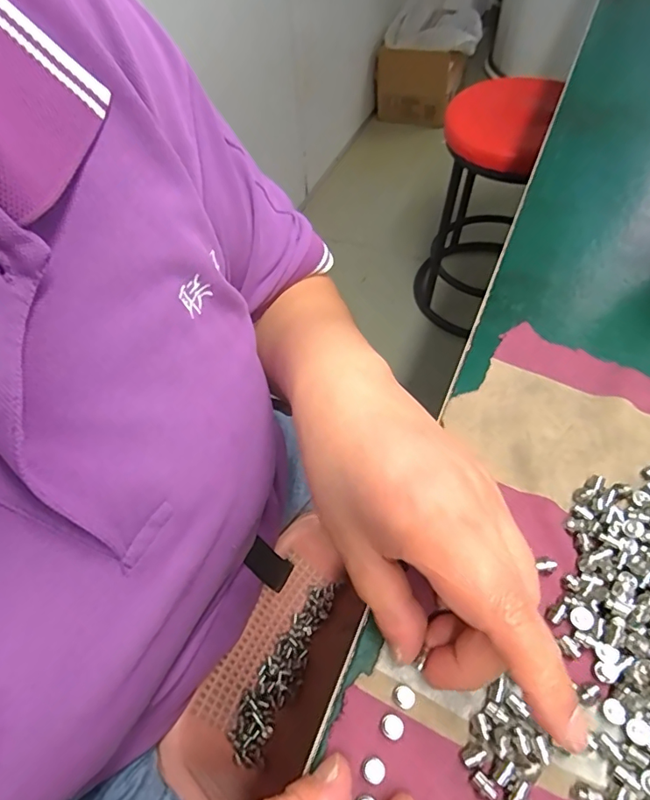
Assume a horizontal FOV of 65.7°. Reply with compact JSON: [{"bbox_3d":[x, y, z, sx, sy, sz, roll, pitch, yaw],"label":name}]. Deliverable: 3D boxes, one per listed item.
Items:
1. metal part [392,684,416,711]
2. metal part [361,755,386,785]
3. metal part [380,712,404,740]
[{"bbox_3d":[0.031,0.117,0.197,0.009,0.006,0.007,30,62,23],"label":"metal part"},{"bbox_3d":[0.018,0.135,0.183,0.009,0.004,0.008,36,64,26],"label":"metal part"},{"bbox_3d":[0.025,0.124,0.191,0.009,0.006,0.008,36,64,26],"label":"metal part"}]

